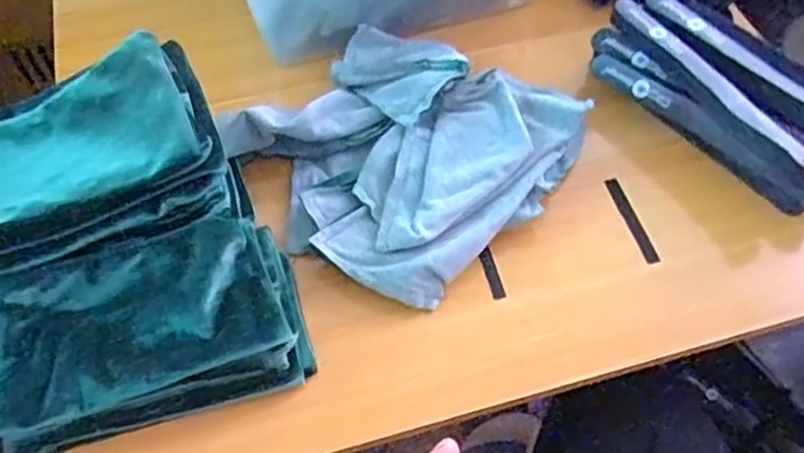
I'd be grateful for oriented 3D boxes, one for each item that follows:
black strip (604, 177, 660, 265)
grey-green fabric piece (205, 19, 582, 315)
[{"bbox_3d":[0.170,-0.006,0.513,0.013,0.005,0.077,-11,57,-8],"label":"black strip"},{"bbox_3d":[0.003,-0.062,0.513,0.209,0.056,0.213,33,62,19],"label":"grey-green fabric piece"}]

